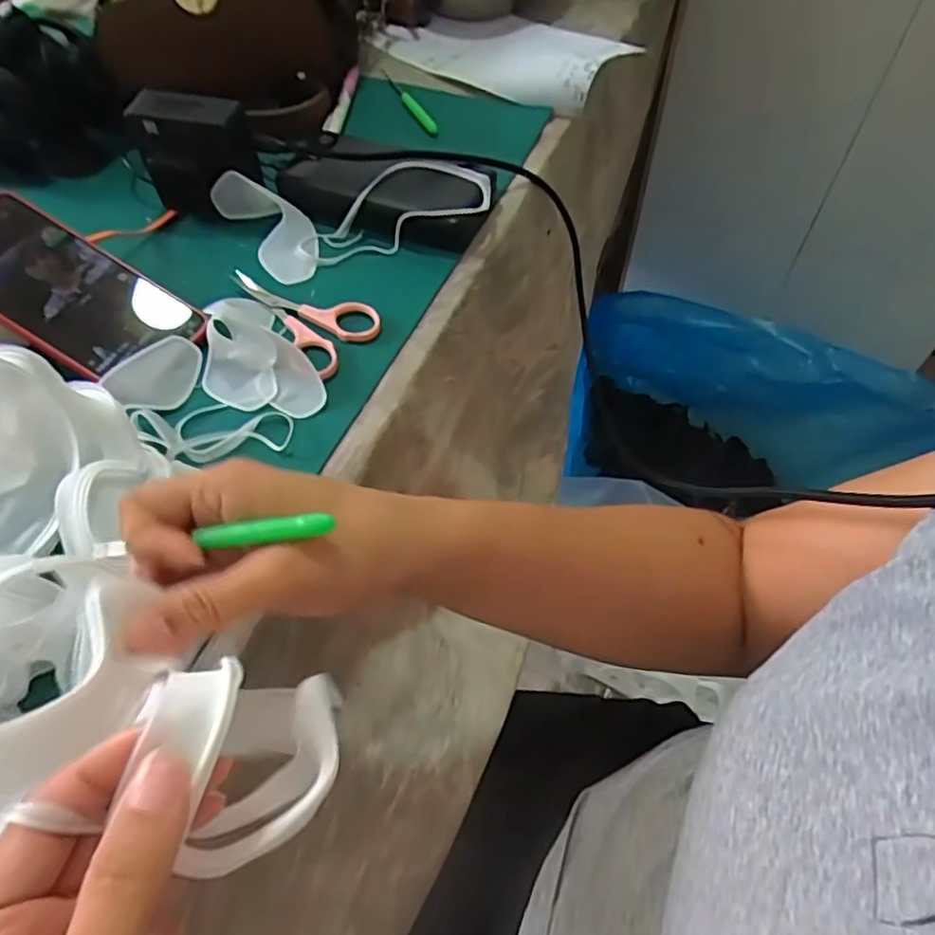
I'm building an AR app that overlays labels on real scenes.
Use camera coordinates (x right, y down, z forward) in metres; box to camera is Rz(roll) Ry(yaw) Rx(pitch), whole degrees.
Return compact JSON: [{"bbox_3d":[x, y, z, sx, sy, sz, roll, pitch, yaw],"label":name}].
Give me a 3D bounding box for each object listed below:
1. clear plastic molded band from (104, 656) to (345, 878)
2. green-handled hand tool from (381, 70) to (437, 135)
[{"bbox_3d":[-0.072,0.098,0.222,0.044,0.075,0.063,1,58,2],"label":"clear plastic molded band"},{"bbox_3d":[-0.051,-0.317,0.567,0.009,0.009,0.111,-23,60,-12],"label":"green-handled hand tool"}]

